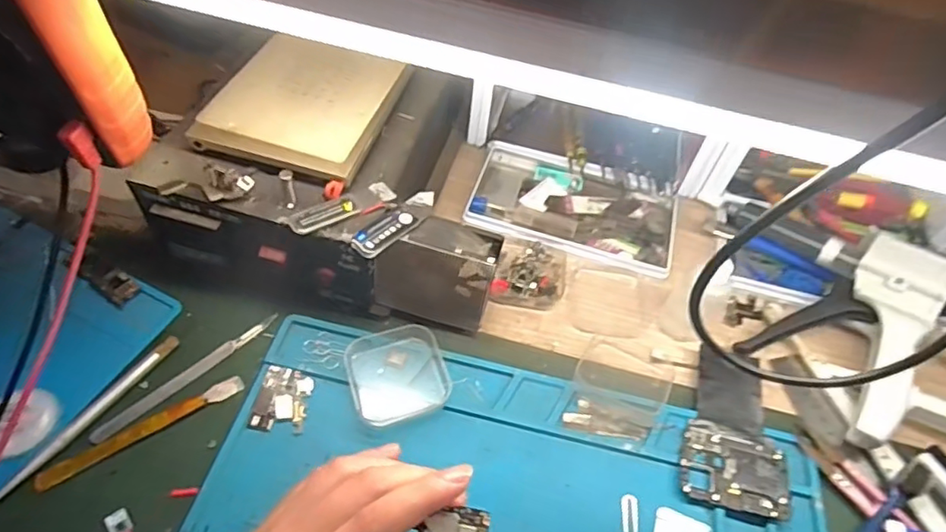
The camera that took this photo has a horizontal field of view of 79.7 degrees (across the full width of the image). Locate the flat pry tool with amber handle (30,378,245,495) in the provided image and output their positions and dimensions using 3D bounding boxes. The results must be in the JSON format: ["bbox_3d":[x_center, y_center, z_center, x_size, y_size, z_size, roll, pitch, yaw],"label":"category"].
[{"bbox_3d":[-0.205,0.102,0.355,0.120,0.009,0.012,-28,61,-23],"label":"flat pry tool with amber handle"}]

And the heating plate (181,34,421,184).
[{"bbox_3d":[-0.119,-0.116,0.408,0.111,0.023,0.130,15,54,5],"label":"heating plate"}]

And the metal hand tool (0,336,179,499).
[{"bbox_3d":[-0.238,0.091,0.354,0.009,0.005,0.125,29,57,15],"label":"metal hand tool"}]

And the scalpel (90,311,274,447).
[{"bbox_3d":[-0.190,0.072,0.382,0.012,0.006,0.130,41,60,21],"label":"scalpel"}]

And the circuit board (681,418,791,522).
[{"bbox_3d":[0.171,0.132,0.372,0.067,0.005,0.056,15,54,5],"label":"circuit board"}]

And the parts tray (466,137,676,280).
[{"bbox_3d":[0.089,-0.054,0.497,0.177,0.017,0.102,19,55,8],"label":"parts tray"}]

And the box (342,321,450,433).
[{"bbox_3d":[-0.052,0.071,0.381,0.062,0.014,0.067,-19,58,-18],"label":"box"}]

